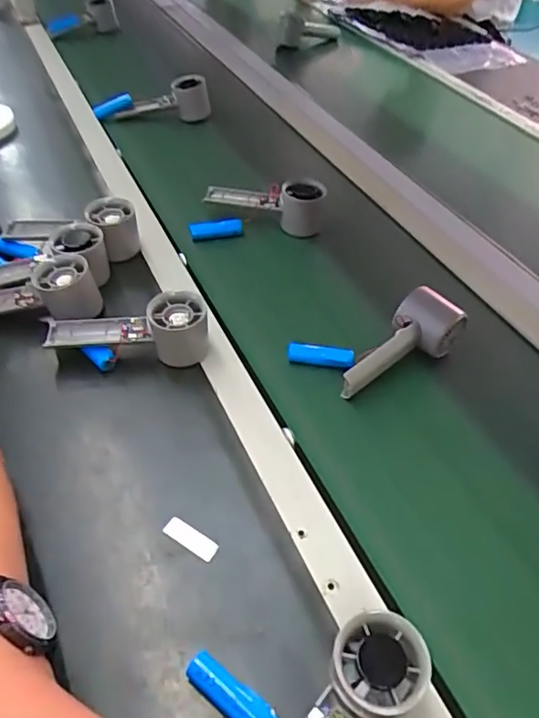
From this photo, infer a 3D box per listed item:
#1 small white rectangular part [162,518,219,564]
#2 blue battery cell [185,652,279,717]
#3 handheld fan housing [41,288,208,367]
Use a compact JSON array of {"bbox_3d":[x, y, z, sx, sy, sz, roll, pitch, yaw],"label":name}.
[{"bbox_3d":[-0.062,0.141,0.442,0.047,0.004,0.016,29,53,18],"label":"small white rectangular part"},{"bbox_3d":[-0.023,0.219,0.363,0.066,0.020,0.021,33,54,21],"label":"blue battery cell"},{"bbox_3d":[-0.140,-0.022,0.562,0.158,0.064,0.052,-5,50,-9],"label":"handheld fan housing"}]

